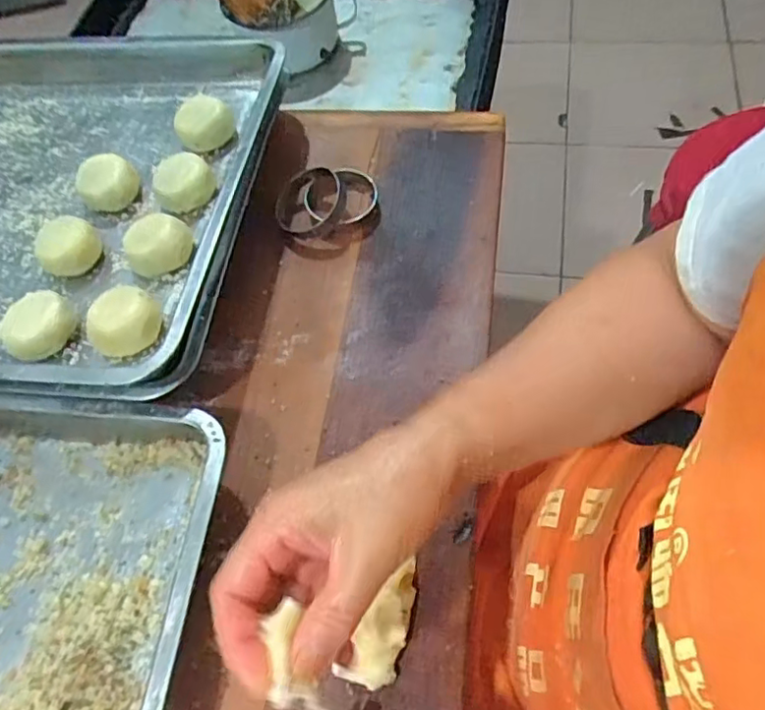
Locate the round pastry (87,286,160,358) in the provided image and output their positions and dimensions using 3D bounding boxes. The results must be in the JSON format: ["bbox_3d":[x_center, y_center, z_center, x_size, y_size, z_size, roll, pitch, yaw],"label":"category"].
[{"bbox_3d":[-0.194,-0.025,0.466,0.047,0.034,0.049,-3,60,5],"label":"round pastry"}]

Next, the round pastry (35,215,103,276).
[{"bbox_3d":[-0.263,-0.090,0.517,0.048,0.037,0.043,-39,63,-15],"label":"round pastry"}]

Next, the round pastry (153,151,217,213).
[{"bbox_3d":[-0.174,-0.152,0.538,0.050,0.021,0.047,-3,60,5],"label":"round pastry"}]

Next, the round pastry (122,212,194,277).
[{"bbox_3d":[-0.184,-0.092,0.504,0.050,0.029,0.042,-16,60,-2],"label":"round pastry"}]

